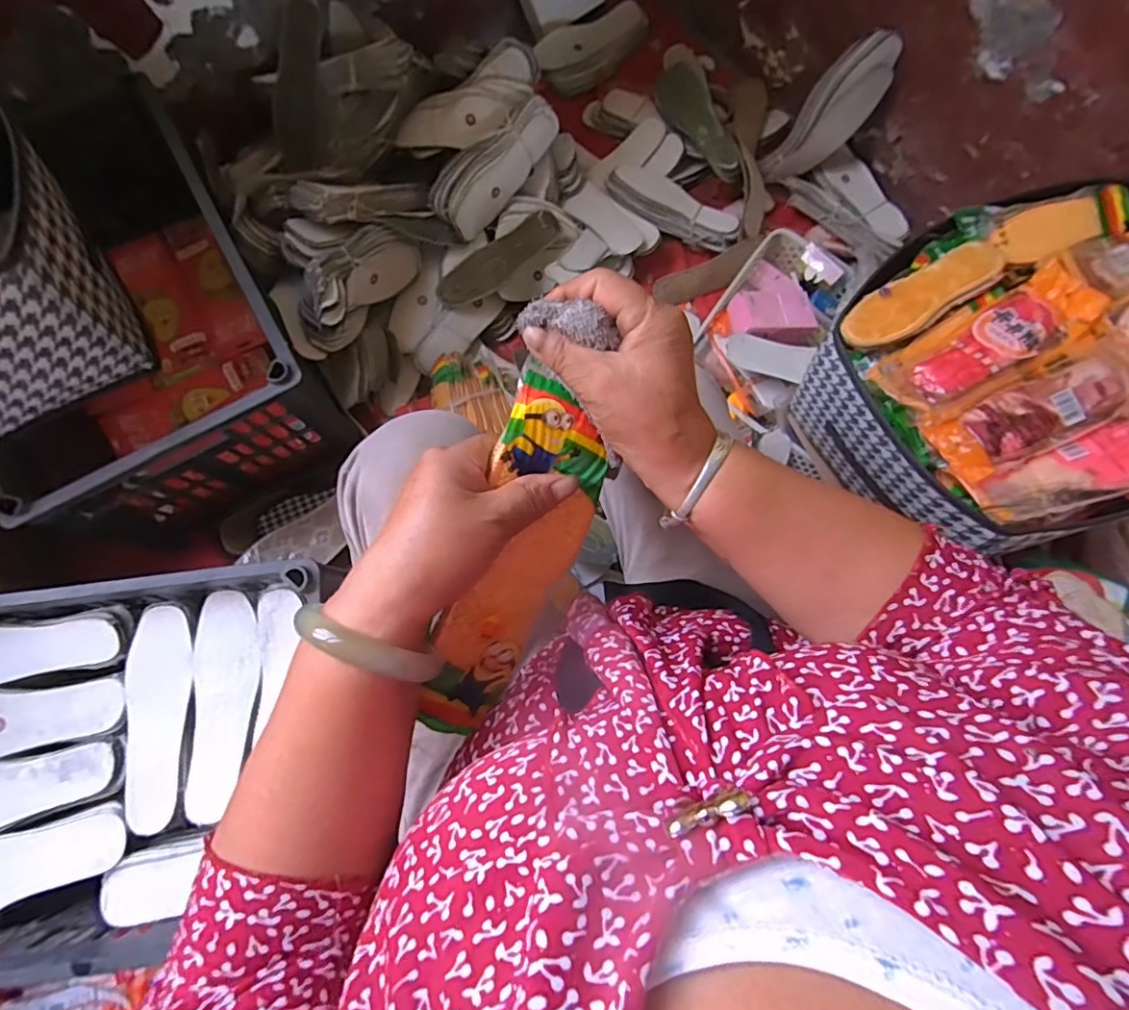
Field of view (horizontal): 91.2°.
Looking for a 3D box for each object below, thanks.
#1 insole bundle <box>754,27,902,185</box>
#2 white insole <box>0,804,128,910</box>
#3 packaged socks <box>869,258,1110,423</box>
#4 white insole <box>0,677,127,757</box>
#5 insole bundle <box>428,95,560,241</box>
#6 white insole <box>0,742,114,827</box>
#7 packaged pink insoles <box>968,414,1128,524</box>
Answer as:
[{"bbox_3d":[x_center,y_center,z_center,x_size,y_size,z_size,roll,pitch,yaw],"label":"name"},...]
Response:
[{"bbox_3d":[0.429,-0.633,0.900,0.073,0.235,0.082,-22,74,-47],"label":"insole bundle"},{"bbox_3d":[-0.553,0.362,0.545,0.222,0.030,0.070,-21,78,-6],"label":"white insole"},{"bbox_3d":[0.435,-0.166,0.563,0.228,0.026,0.086,-30,79,-8],"label":"packaged socks"},{"bbox_3d":[-0.575,0.224,0.573,0.216,0.021,0.067,-7,77,-3],"label":"white insole"},{"bbox_3d":[-0.109,-0.520,0.841,0.087,0.064,0.231,38,79,8],"label":"insole bundle"},{"bbox_3d":[-0.570,0.292,0.557,0.214,0.005,0.062,-12,77,-4],"label":"white insole"},{"bbox_3d":[0.500,-0.040,0.517,0.217,0.035,0.065,-18,78,-5],"label":"packaged pink insoles"}]

